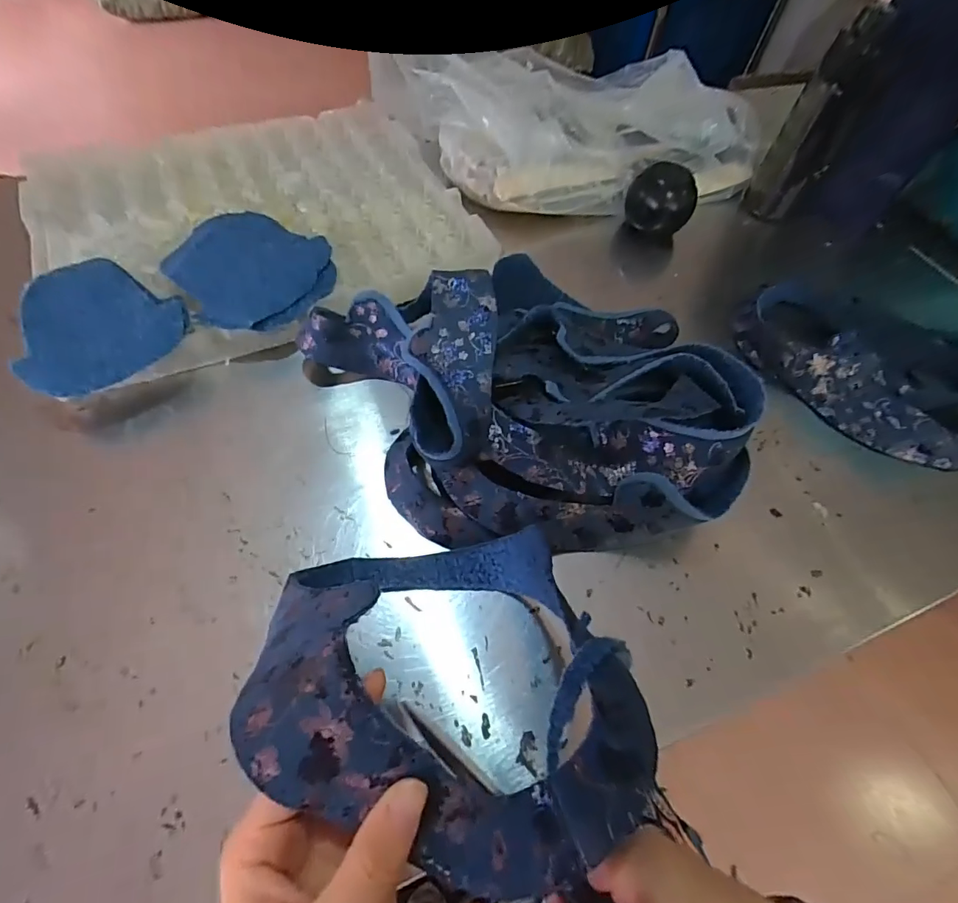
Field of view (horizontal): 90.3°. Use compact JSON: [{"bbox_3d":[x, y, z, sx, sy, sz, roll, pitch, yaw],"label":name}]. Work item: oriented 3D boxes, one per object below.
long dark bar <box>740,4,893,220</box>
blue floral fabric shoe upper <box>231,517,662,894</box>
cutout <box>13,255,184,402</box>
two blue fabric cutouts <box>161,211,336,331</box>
[{"bbox_3d":[0.390,-0.374,0.563,0.067,0.198,0.071,15,59,5],"label":"long dark bar"},{"bbox_3d":[-0.014,0.101,0.257,0.189,0.198,0.060,11,102,-6],"label":"blue floral fabric shoe upper"},{"bbox_3d":[-0.341,-0.118,0.420,0.124,0.014,0.156,-35,66,-28],"label":"cutout"},{"bbox_3d":[-0.227,-0.183,0.468,0.164,0.014,0.147,26,58,13],"label":"two blue fabric cutouts"}]

